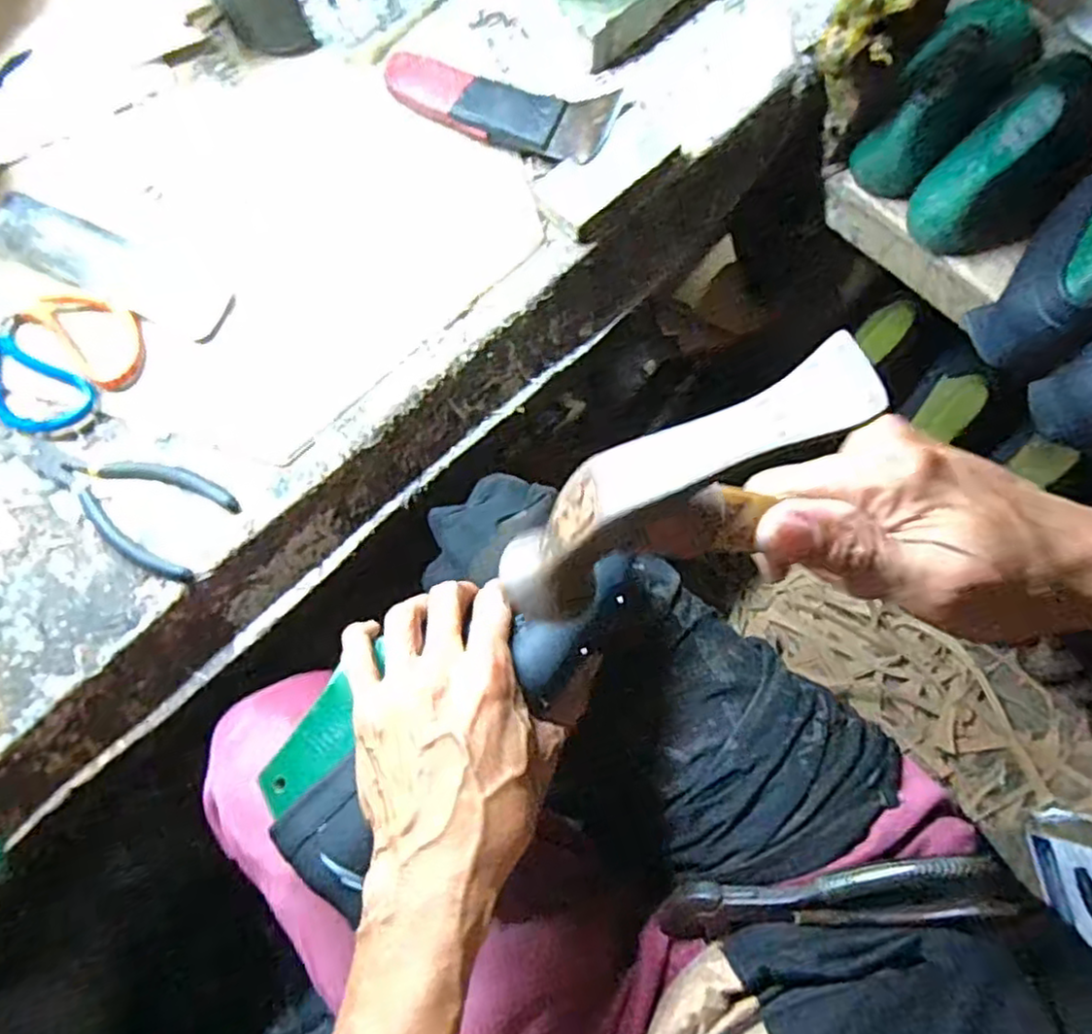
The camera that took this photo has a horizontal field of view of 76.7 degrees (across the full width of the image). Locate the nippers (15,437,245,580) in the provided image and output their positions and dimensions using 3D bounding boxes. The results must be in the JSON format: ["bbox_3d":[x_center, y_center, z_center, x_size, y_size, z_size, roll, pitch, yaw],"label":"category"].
[{"bbox_3d":[-0.283,-0.018,0.450,0.156,0.010,0.065,27,76,7],"label":"nippers"}]

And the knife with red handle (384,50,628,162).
[{"bbox_3d":[-0.038,-0.311,0.521,0.175,0.024,0.064,22,75,6],"label":"knife with red handle"}]

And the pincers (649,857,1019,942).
[{"bbox_3d":[0.162,0.224,0.402,0.197,0.027,0.032,-16,75,18],"label":"pincers"}]

